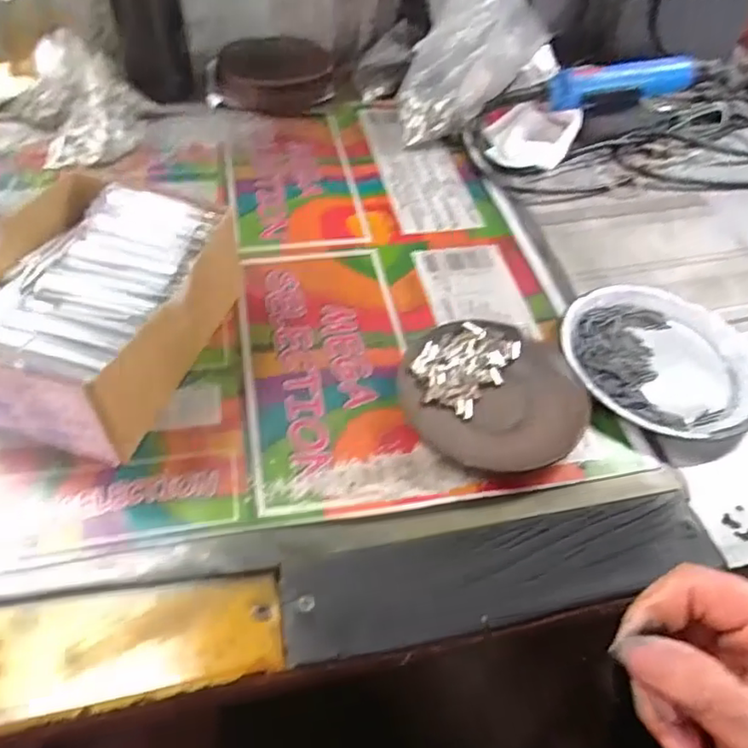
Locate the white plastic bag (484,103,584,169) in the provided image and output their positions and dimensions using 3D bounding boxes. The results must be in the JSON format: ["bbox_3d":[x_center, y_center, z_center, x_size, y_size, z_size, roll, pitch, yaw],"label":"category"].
[{"bbox_3d":[0.150,-0.231,0.580,0.082,0.032,0.074,22,52,13],"label":"white plastic bag"}]

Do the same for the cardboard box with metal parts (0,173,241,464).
[{"bbox_3d":[-0.171,-0.042,0.366,0.126,0.068,0.161,15,51,7],"label":"cardboard box with metal parts"}]

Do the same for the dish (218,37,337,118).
[{"bbox_3d":[-0.101,-0.309,0.618,0.113,0.033,0.098,0,50,-5],"label":"dish"}]

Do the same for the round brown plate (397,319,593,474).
[{"bbox_3d":[0.074,0.011,0.376,0.101,0.018,0.113,-35,61,-29],"label":"round brown plate"}]

